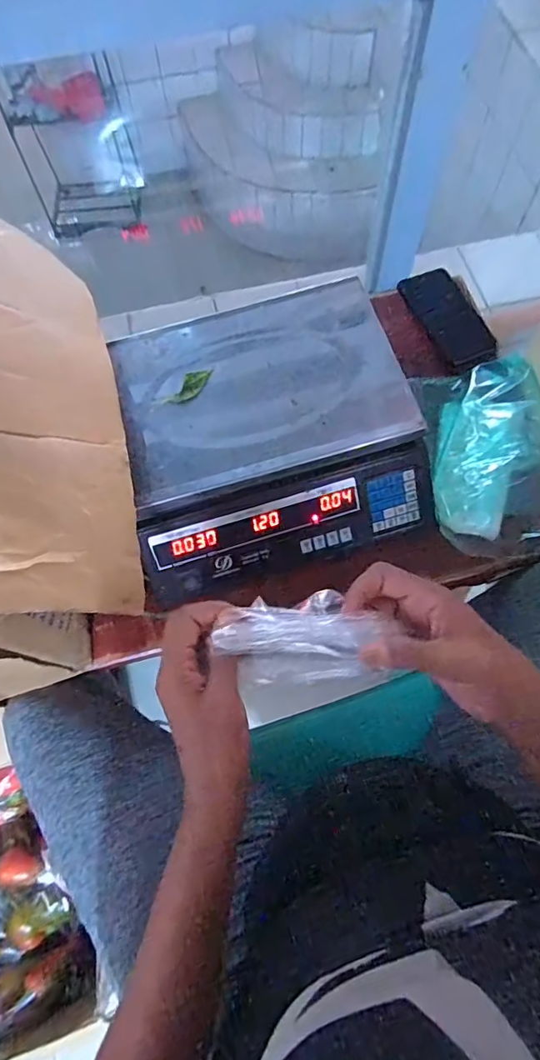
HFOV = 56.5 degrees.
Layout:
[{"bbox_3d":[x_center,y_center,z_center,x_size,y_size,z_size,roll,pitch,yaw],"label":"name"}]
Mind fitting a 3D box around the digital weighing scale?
[{"bbox_3d":[-0.010,-0.115,0.594,0.338,0.097,0.310,-17,70,-5],"label":"digital weighing scale"}]

